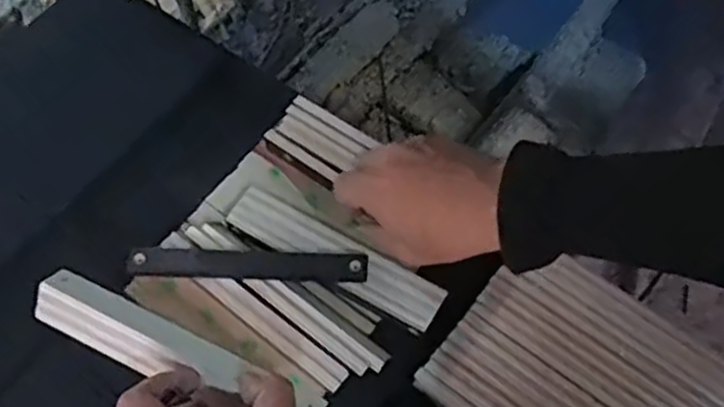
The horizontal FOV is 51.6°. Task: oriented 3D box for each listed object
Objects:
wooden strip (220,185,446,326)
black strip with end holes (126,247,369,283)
[{"bbox_3d":[-0.021,0.037,0.546,0.171,0.014,0.036,29,69,15],"label":"wooden strip"},{"bbox_3d":[-0.082,0.043,0.538,0.170,0.012,0.022,2,65,4],"label":"black strip with end holes"}]

